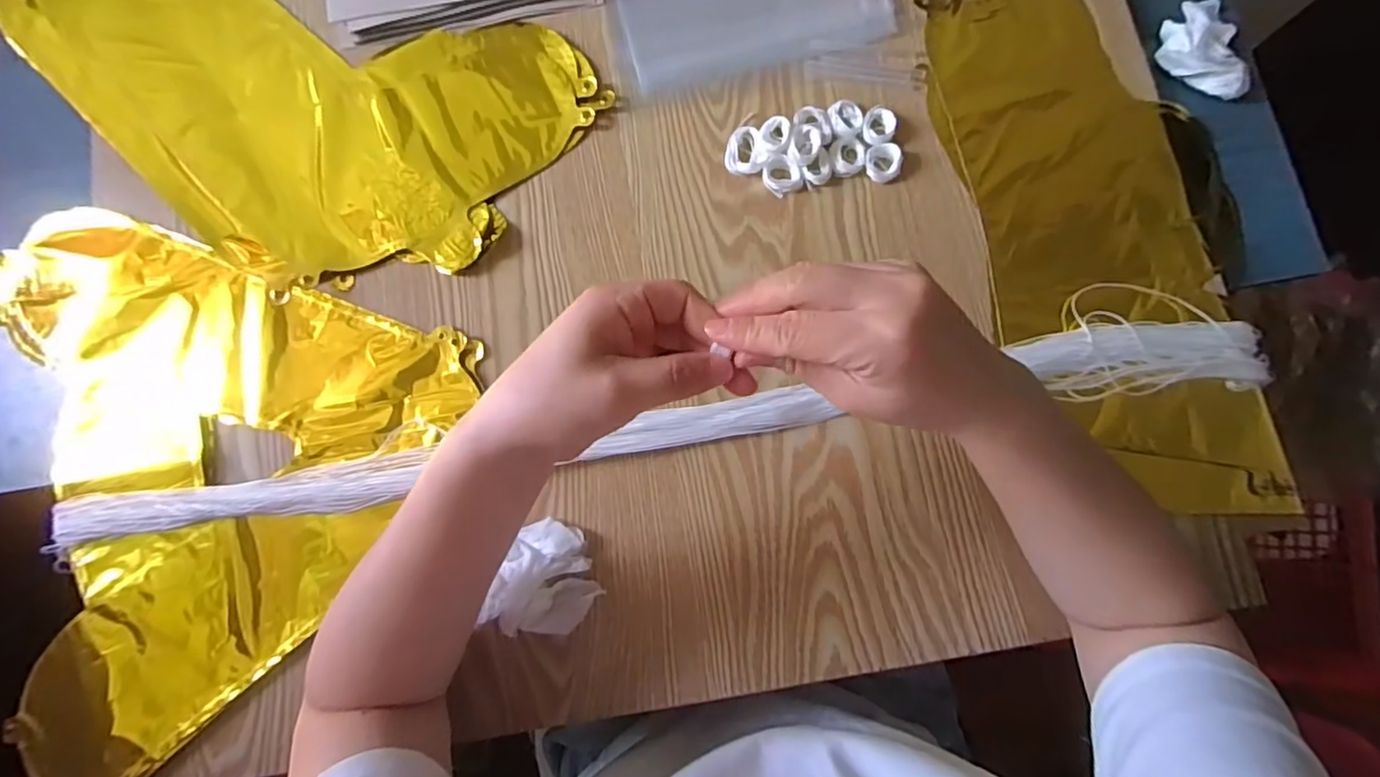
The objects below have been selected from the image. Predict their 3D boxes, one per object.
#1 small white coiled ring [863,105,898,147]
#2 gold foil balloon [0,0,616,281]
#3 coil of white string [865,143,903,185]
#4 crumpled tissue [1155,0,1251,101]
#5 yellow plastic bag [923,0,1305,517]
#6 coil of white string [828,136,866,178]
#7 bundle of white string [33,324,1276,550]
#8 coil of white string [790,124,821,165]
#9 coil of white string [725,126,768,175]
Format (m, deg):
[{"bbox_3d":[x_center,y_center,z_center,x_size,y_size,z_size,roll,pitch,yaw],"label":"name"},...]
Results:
[{"bbox_3d":[0.138,-0.192,0.442,0.024,0.008,0.031,20,81,5],"label":"small white coiled ring"},{"bbox_3d":[-0.309,-0.218,0.450,0.435,0.017,0.231,20,81,5],"label":"gold foil balloon"},{"bbox_3d":[0.140,-0.164,0.437,0.026,0.009,0.027,0,80,1],"label":"coil of white string"},{"bbox_3d":[0.385,-0.261,0.454,0.057,0.019,0.086,-3,80,1],"label":"crumpled tissue"},{"bbox_3d":[0.284,-0.119,0.424,0.158,0.012,0.421,-12,80,-1],"label":"yellow plastic bag"},{"bbox_3d":[0.115,-0.169,0.440,0.026,0.006,0.029,-2,80,1],"label":"coil of white string"},{"bbox_3d":[-0.019,0.026,0.405,0.808,0.018,0.046,-8,79,0],"label":"bundle of white string"},{"bbox_3d":[0.083,-0.174,0.434,0.021,0.012,0.026,17,80,4],"label":"coil of white string"},{"bbox_3d":[0.042,-0.175,0.442,0.030,0.009,0.037,6,80,2],"label":"coil of white string"}]

